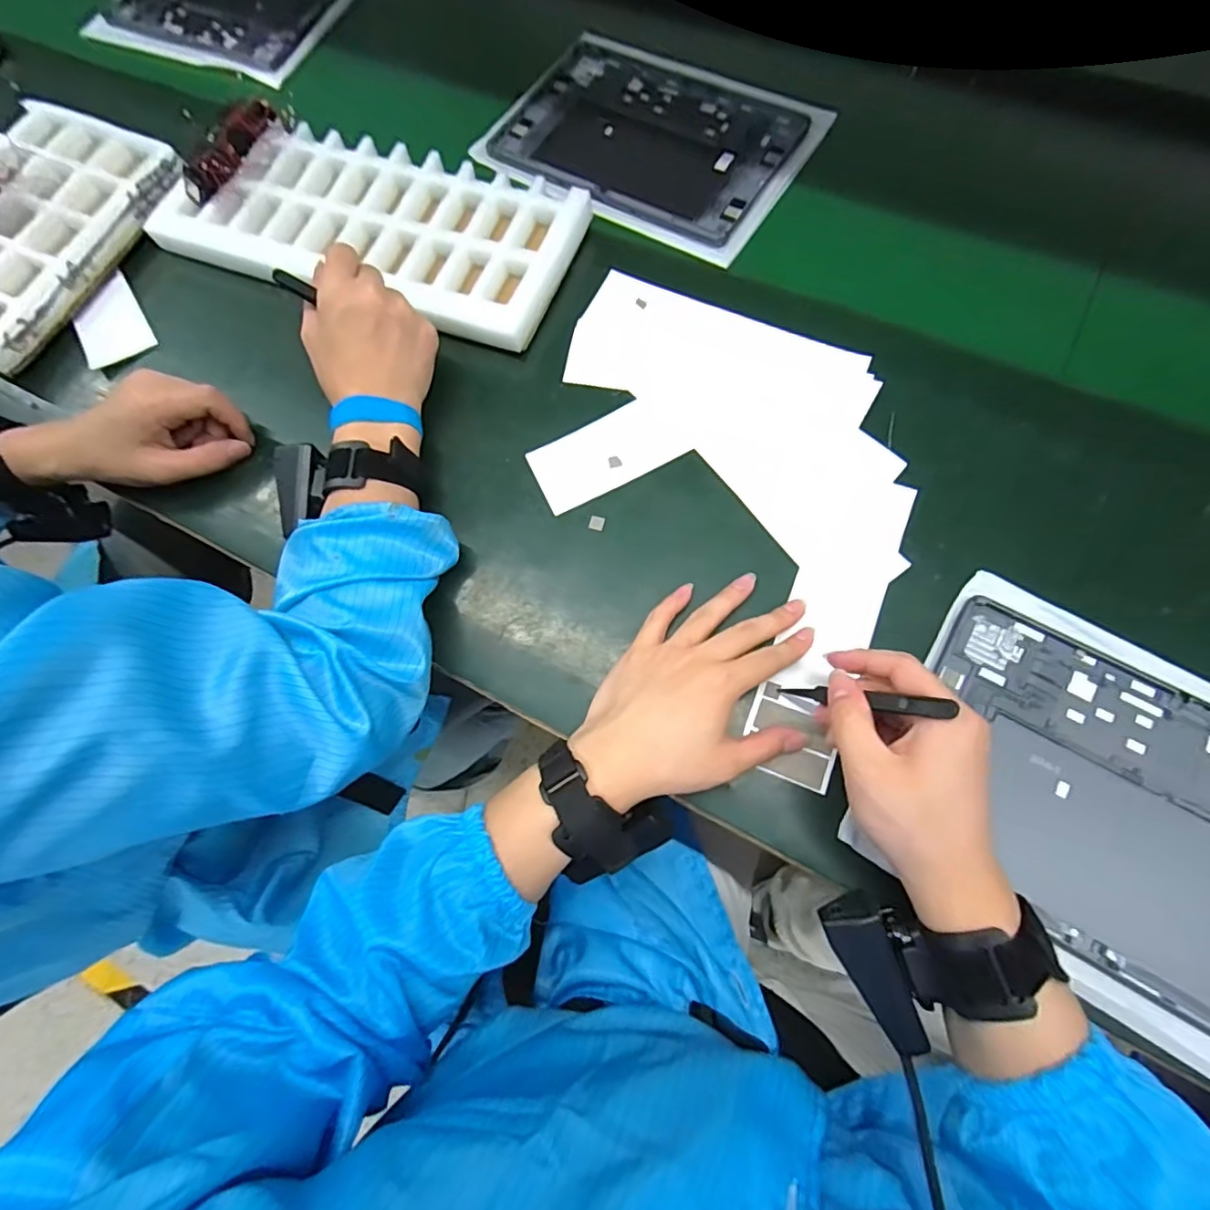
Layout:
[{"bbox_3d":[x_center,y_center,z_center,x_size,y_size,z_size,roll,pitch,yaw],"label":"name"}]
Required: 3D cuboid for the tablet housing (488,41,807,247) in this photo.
[{"bbox_3d":[0.040,-0.440,0.543,0.256,0.014,0.186,30,76,13],"label":"tablet housing"}]

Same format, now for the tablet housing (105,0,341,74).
[{"bbox_3d":[-0.433,-0.700,0.665,0.277,0.027,0.185,25,75,12],"label":"tablet housing"}]

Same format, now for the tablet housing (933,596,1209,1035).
[{"bbox_3d":[0.312,0.123,0.332,0.255,0.007,0.173,28,76,13],"label":"tablet housing"}]

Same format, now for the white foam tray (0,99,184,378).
[{"bbox_3d":[-0.535,-0.349,0.530,0.200,0.031,0.254,26,73,11],"label":"white foam tray"}]

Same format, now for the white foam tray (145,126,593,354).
[{"bbox_3d":[-0.207,-0.334,0.506,0.368,0.032,0.173,24,75,12],"label":"white foam tray"}]

